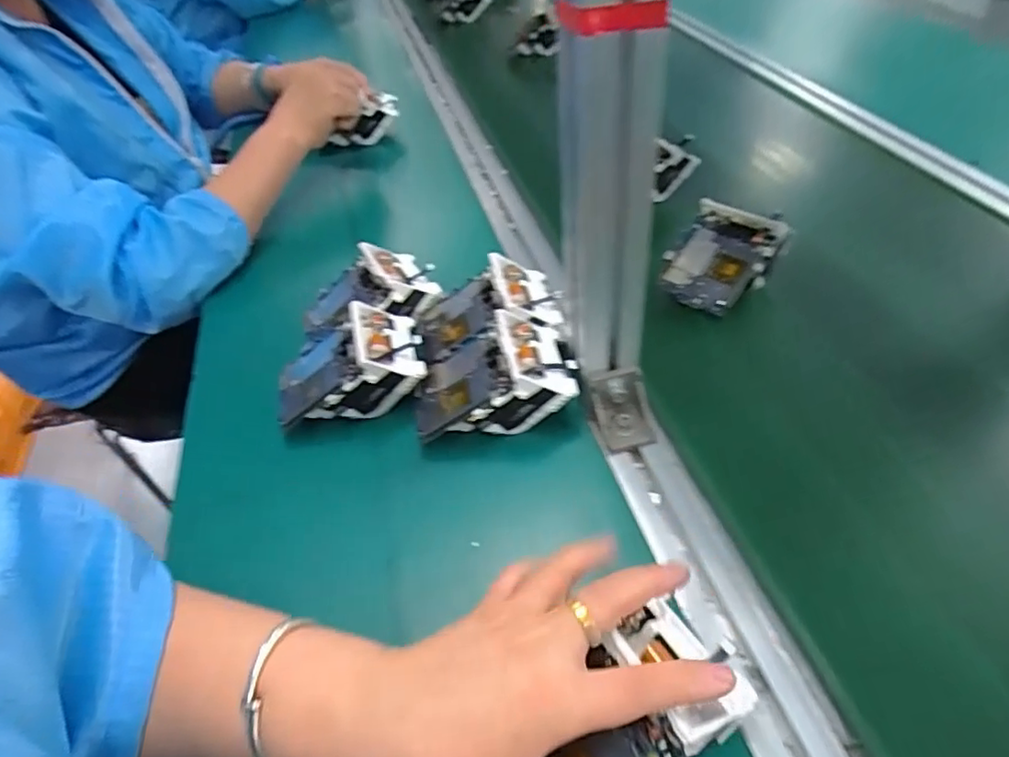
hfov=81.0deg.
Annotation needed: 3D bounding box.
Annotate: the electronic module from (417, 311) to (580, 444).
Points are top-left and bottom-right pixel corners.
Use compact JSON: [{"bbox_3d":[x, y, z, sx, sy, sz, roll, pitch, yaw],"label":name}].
[{"bbox_3d":[-0.009,0.004,0.435,0.113,0.048,0.075,-30,43,18],"label":"electronic module"}]

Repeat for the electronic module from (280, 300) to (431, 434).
[{"bbox_3d":[-0.122,-0.008,0.463,0.115,0.054,0.078,-12,46,-5],"label":"electronic module"}]

